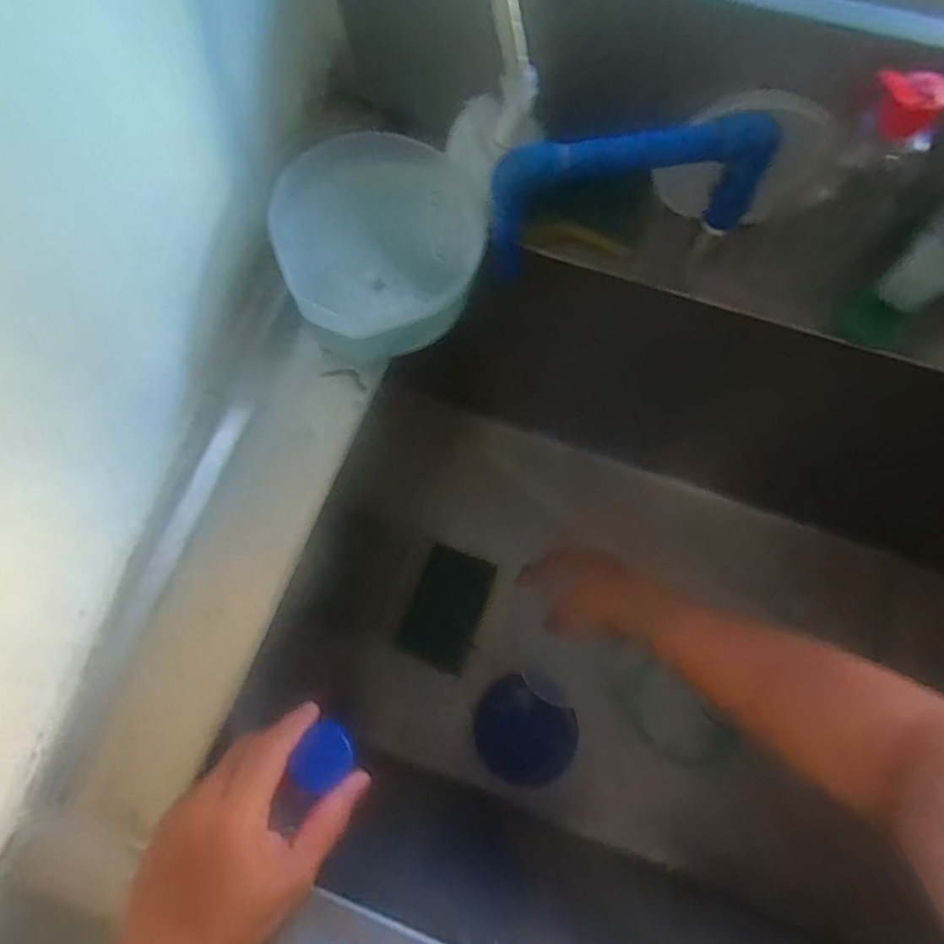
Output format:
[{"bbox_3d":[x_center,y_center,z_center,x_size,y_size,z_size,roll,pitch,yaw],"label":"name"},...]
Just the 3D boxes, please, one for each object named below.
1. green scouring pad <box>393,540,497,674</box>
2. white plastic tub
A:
[{"bbox_3d":[-0.028,0.165,0.710,0.087,0.005,0.136,23,75,-6],"label":"green scouring pad"},{"bbox_3d":[-0.062,-0.164,0.420,0.139,0.057,0.146,0,74,1],"label":"white plastic tub"}]

